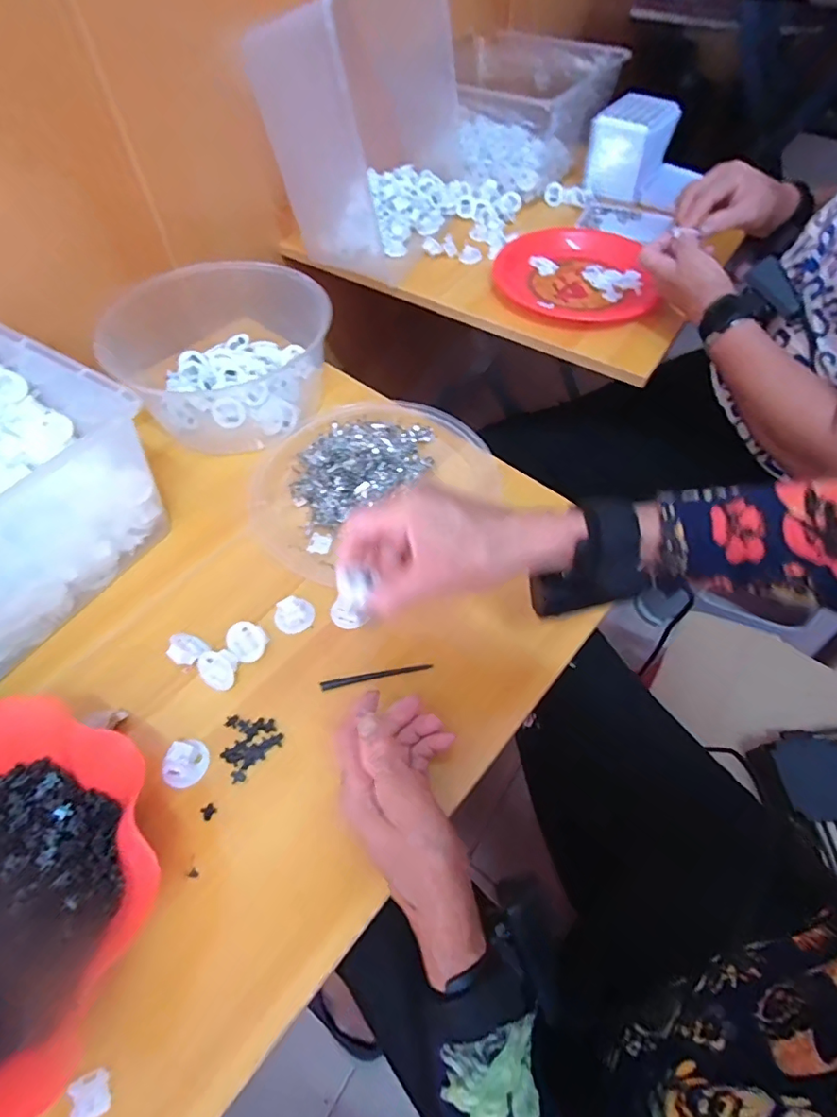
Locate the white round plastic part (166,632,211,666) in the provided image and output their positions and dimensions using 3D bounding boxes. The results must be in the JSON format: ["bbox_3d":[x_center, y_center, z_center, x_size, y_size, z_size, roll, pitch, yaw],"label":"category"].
[{"bbox_3d":[-0.188,0.073,0.430,0.029,0.032,0.014,36,106,2],"label":"white round plastic part"}]

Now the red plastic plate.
[{"bbox_3d":[0.212,-0.399,0.738,0.205,0.026,0.220,3,56,2],"label":"red plastic plate"}]

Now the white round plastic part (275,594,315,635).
[{"bbox_3d":[-0.107,0.048,0.454,0.032,0.012,0.029,-3,56,-2],"label":"white round plastic part"}]

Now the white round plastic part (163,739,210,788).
[{"bbox_3d":[-0.169,0.148,0.382,0.030,0.012,0.033,0,56,0],"label":"white round plastic part"}]

